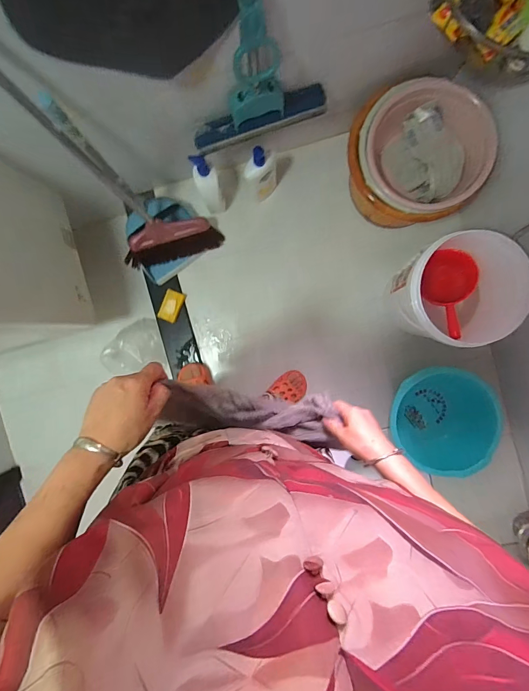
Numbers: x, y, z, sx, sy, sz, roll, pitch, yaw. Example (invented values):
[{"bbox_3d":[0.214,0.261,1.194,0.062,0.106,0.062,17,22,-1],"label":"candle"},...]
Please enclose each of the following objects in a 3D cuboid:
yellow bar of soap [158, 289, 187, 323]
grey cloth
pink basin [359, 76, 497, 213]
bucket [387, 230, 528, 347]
[{"bbox_3d":[-0.333,-0.143,1.224,0.071,0.034,0.116,25,94,0],"label":"yellow bar of soap"},{"bbox_3d":[-0.020,0.097,0.543,0.264,0.114,0.088,18,94,-30],"label":"grey cloth"},{"bbox_3d":[0.449,-0.558,0.974,0.345,0.102,0.340,0,93,2],"label":"pink basin"},{"bbox_3d":[0.548,-0.136,1.029,0.289,0.344,0.306,0,93,2],"label":"bucket"}]

